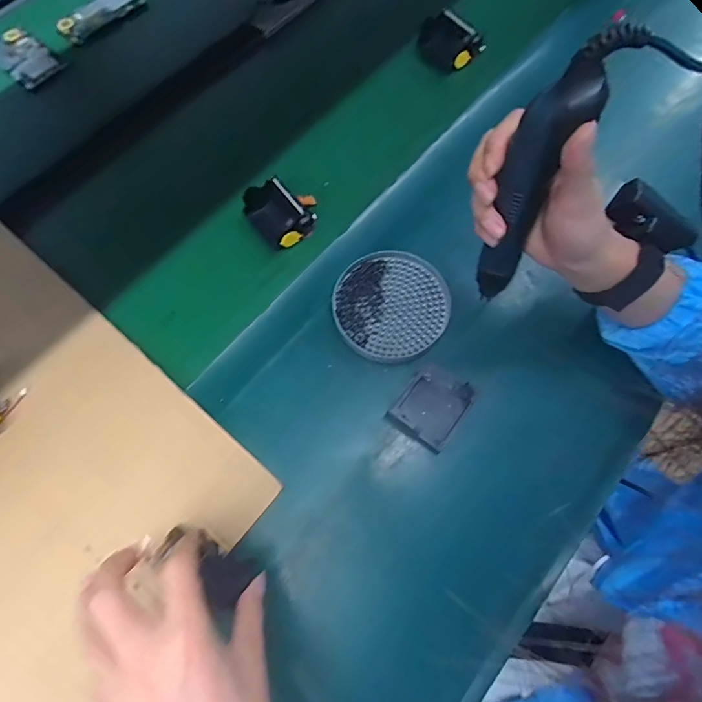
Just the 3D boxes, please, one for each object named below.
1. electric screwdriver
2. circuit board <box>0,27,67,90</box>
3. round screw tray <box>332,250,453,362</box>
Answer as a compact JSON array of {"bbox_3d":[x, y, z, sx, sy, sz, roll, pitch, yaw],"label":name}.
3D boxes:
[{"bbox_3d":[0.126,-0.110,0.328,0.027,0.219,0.038,-39,68,-21],"label":"electric screwdriver"},{"bbox_3d":[-0.467,-0.419,0.641,0.114,0.011,0.068,36,72,15],"label":"circuit board"},{"bbox_3d":[0.040,-0.048,0.456,0.113,0.007,0.112,0,73,1],"label":"round screw tray"}]

